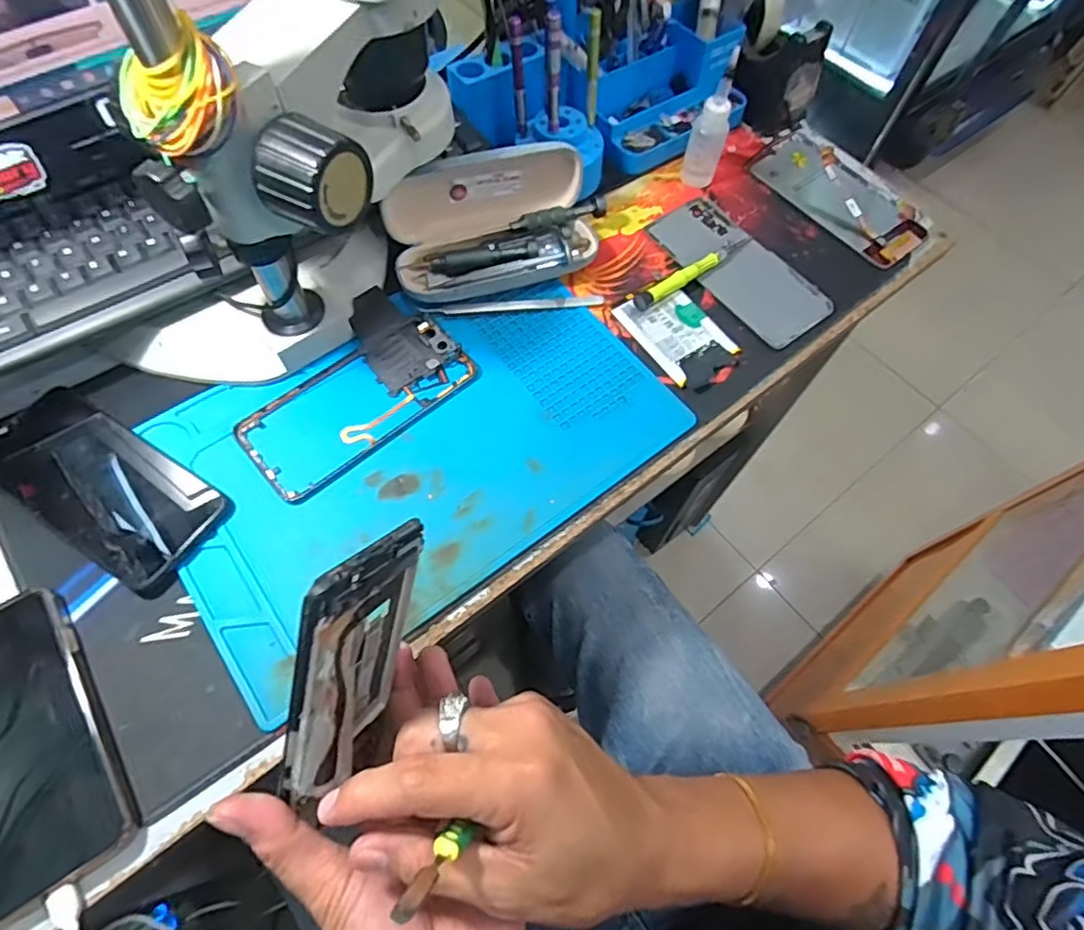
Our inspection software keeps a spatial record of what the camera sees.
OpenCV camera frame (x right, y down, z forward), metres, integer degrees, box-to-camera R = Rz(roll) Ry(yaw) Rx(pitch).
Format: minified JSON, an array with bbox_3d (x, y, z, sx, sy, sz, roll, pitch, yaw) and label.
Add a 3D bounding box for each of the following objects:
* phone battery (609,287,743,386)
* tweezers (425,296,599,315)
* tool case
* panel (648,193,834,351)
[{"bbox_3d":[0.106,-0.107,0.471,0.063,0.005,0.084,-30,70,-16],"label":"phone battery"},{"bbox_3d":[-0.022,-0.127,0.470,0.142,0.007,0.008,-7,65,-6],"label":"tweezers"},{"bbox_3d":[-0.031,-0.189,0.463,0.174,0.074,0.091,-15,66,-10],"label":"tool case"},{"bbox_3d":[0.167,-0.170,0.503,0.075,0.008,0.162,-31,70,-16],"label":"panel"}]

